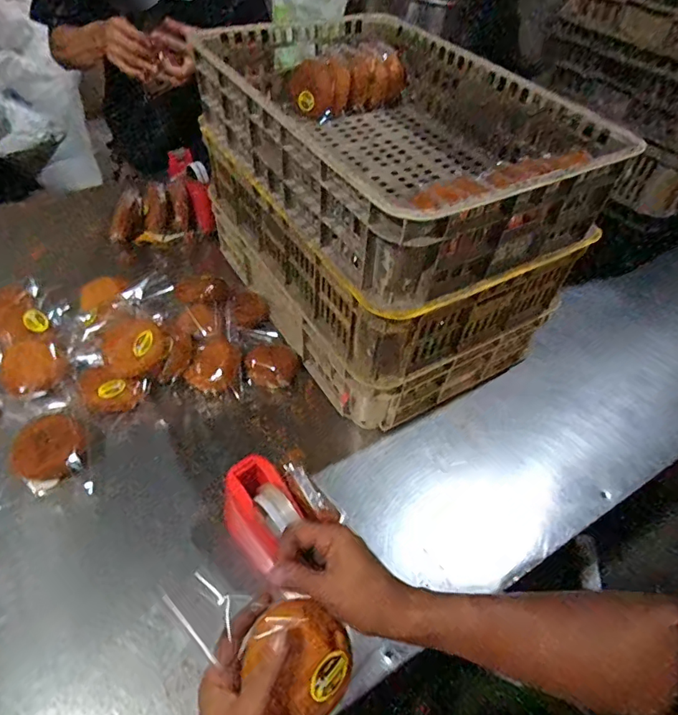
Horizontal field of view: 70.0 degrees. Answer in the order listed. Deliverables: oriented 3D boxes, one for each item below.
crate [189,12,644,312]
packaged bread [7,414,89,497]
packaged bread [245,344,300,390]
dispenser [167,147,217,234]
[{"bbox_3d":[0.073,-0.353,0.756,0.410,0.149,0.603,-24,56,-23],"label":"crate"},{"bbox_3d":[-0.414,0.134,0.699,0.089,0.032,0.097,50,56,-2],"label":"packaged bread"},{"bbox_3d":[-0.115,0.015,0.839,0.093,0.038,0.080,-3,50,-8],"label":"packaged bread"},{"bbox_3d":[-0.320,-0.385,1.066,0.057,0.080,0.209,-23,84,-23],"label":"dispenser"}]

